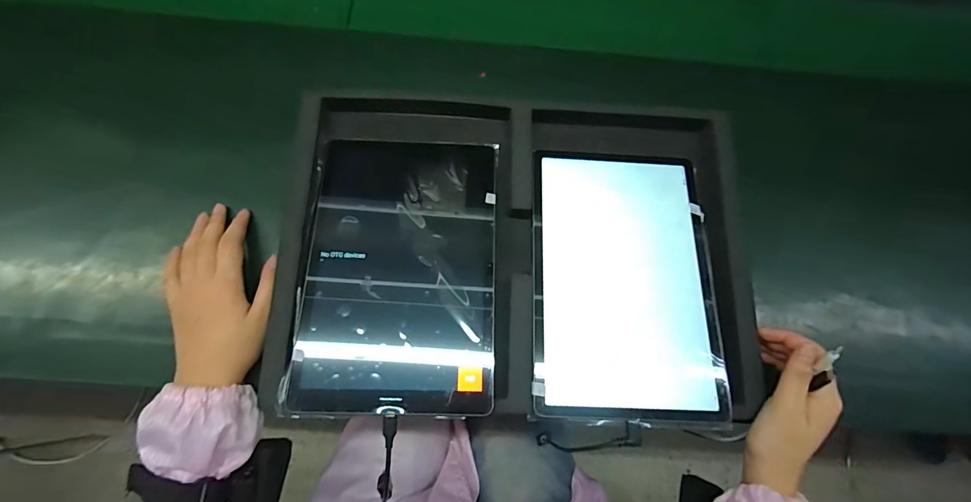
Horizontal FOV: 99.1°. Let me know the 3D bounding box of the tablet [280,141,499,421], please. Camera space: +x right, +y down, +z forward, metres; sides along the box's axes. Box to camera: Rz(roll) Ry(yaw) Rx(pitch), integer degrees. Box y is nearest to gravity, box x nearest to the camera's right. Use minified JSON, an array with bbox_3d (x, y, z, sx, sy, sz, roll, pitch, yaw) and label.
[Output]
[{"bbox_3d":[-0.075,0.011,0.372,0.167,0.010,0.254,2,74,-1],"label":"tablet"}]

